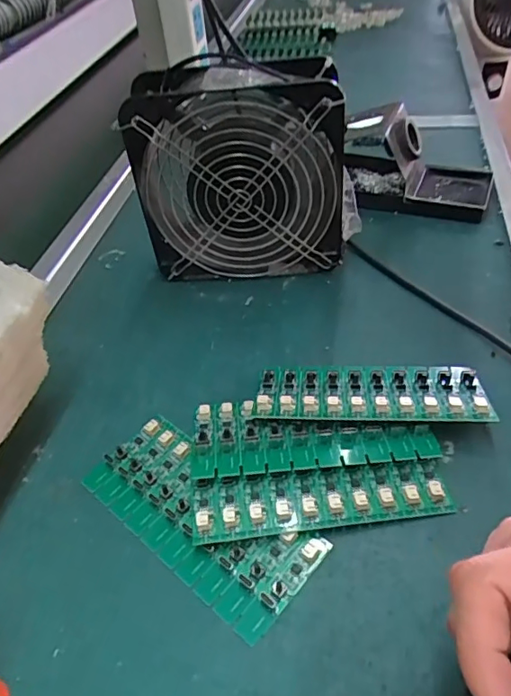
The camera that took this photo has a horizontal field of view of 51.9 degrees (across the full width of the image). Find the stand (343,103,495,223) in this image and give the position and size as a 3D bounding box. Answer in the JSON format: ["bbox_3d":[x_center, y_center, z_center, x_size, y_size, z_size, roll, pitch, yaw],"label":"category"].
[{"bbox_3d":[0.146,-0.175,0.489,0.147,0.074,0.078,10,47,16],"label":"stand"}]

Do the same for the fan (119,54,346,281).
[{"bbox_3d":[-0.007,-0.130,0.405,0.156,0.155,0.061,0,45,6],"label":"fan"}]

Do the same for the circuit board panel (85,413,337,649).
[{"bbox_3d":[-0.033,0.090,0.292,0.138,0.008,0.061,30,56,31],"label":"circuit board panel"}]

